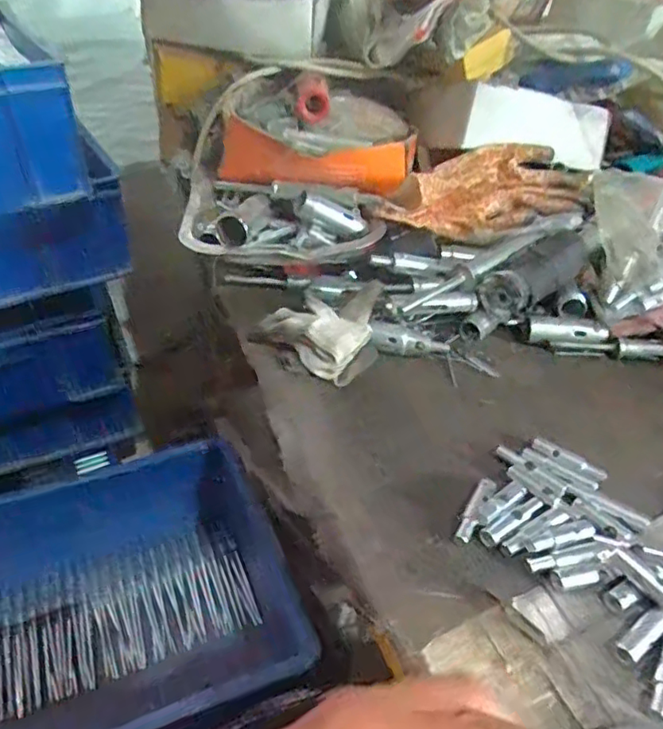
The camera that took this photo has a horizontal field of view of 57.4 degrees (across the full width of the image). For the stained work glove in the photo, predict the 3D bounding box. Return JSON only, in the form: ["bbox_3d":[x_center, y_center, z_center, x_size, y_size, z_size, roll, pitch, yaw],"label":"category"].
[{"bbox_3d":[0.152,-0.160,0.562,0.215,0.048,0.102,-23,46,-28],"label":"stained work glove"}]

